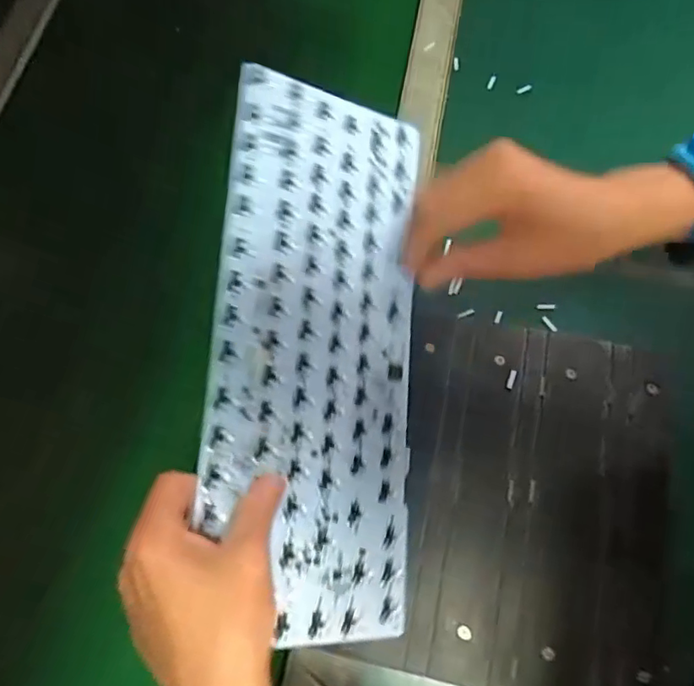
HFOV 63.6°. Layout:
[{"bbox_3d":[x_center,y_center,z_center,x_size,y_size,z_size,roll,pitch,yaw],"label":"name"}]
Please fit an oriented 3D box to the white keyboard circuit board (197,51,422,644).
[{"bbox_3d":[-0.014,-0.001,0.315,0.119,0.004,0.303,9,76,-27],"label":"white keyboard circuit board"}]

